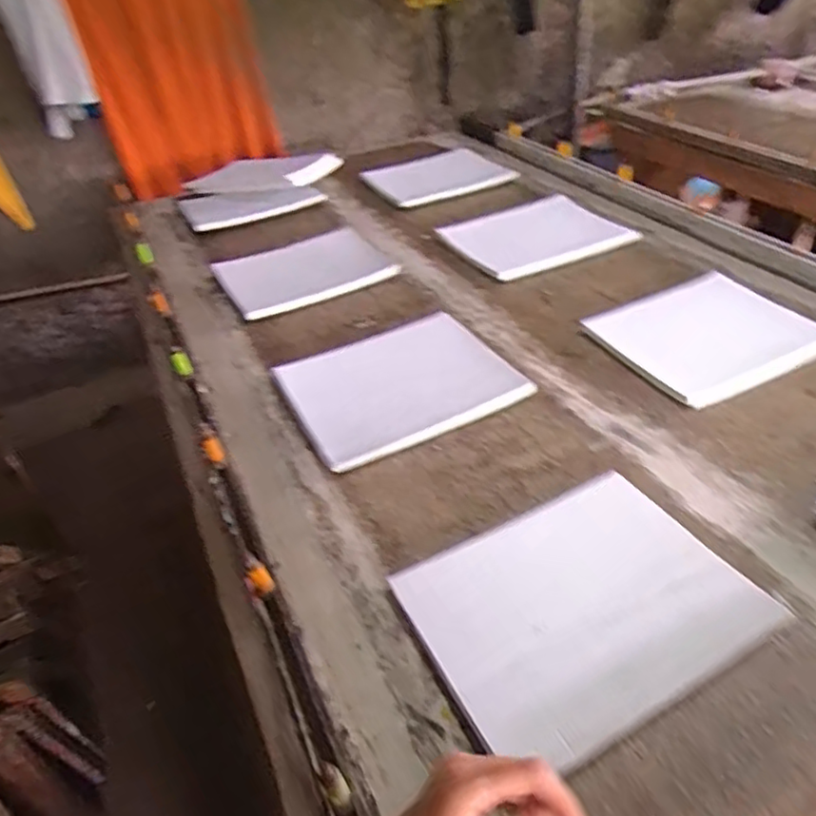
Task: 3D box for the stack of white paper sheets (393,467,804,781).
[{"bbox_3d":[0.145,0.169,0.547,0.257,0.011,0.209,-25,45,-18],"label":"stack of white paper sheets"}]

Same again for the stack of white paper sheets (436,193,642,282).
[{"bbox_3d":[0.224,-0.306,1.114,0.280,0.028,0.217,-20,41,-17],"label":"stack of white paper sheets"}]

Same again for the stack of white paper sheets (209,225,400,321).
[{"bbox_3d":[-0.178,-0.238,1.076,0.269,0.034,0.212,-20,41,-18],"label":"stack of white paper sheets"}]

